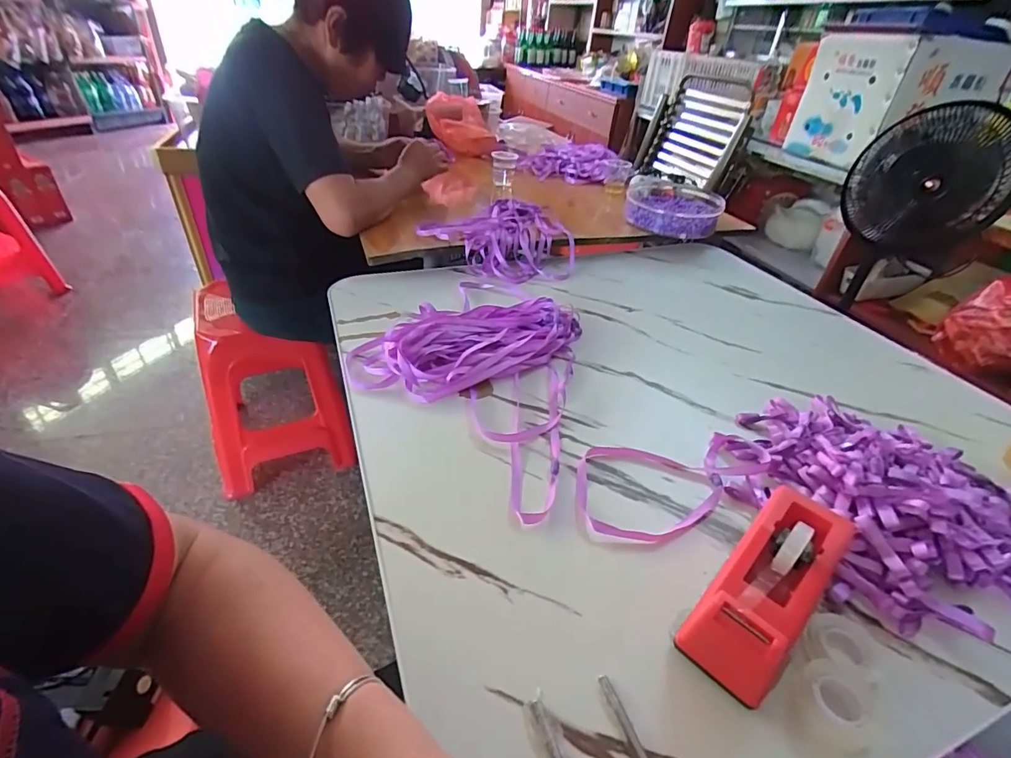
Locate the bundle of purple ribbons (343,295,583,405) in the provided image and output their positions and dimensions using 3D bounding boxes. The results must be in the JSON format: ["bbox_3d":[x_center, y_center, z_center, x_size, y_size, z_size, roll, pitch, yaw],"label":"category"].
[{"bbox_3d":[-0.049,-0.057,0.636,0.311,0.034,0.169,-18,43,-29],"label":"bundle of purple ribbons"}]

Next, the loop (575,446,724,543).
[{"bbox_3d":[0.139,0.109,0.456,0.140,0.009,0.115,10,37,5],"label":"loop"}]

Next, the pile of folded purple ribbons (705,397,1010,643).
[{"bbox_3d":[0.367,0.103,0.456,0.272,0.051,0.279,-10,39,-21],"label":"pile of folded purple ribbons"}]

